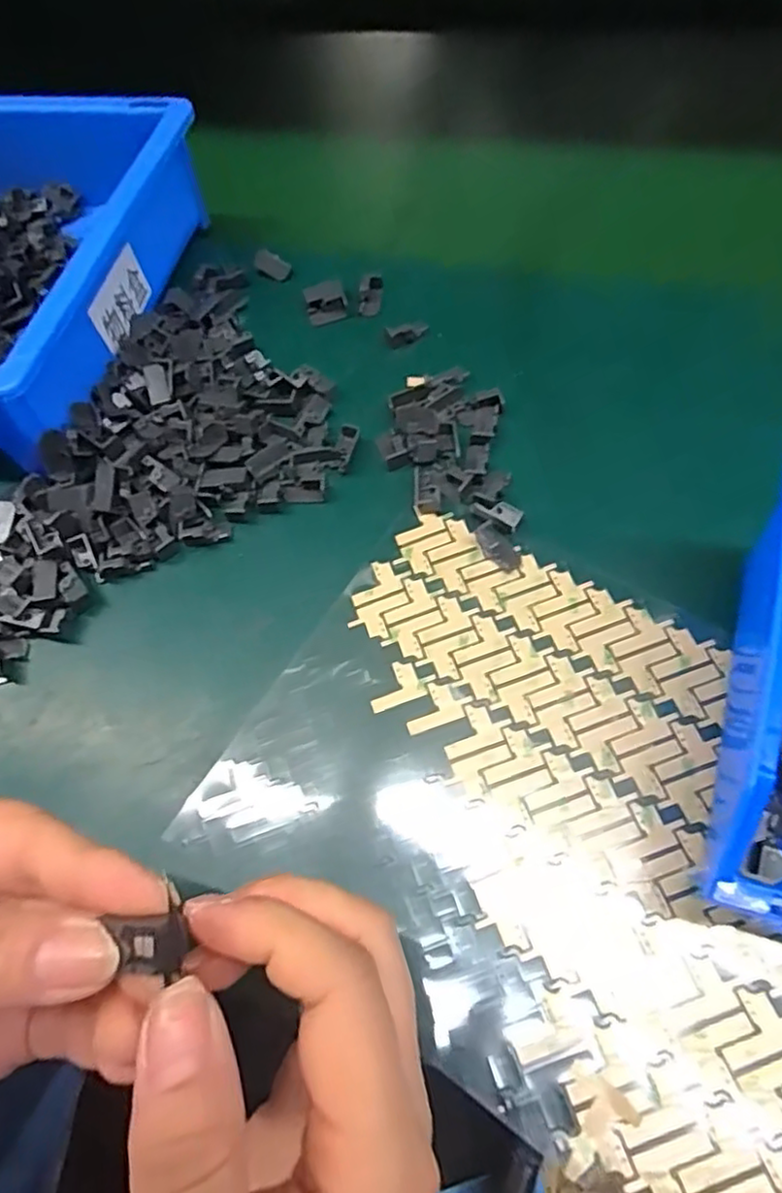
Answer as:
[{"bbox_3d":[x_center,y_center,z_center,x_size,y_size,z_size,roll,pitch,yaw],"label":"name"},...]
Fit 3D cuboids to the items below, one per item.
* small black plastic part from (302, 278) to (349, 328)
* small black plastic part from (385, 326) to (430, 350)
[{"bbox_3d":[-0.035,-0.160,0.359,0.021,0.010,0.022,-16,61,-2],"label":"small black plastic part"},{"bbox_3d":[0.009,-0.135,0.343,0.022,0.010,0.006,-17,61,-2],"label":"small black plastic part"}]

